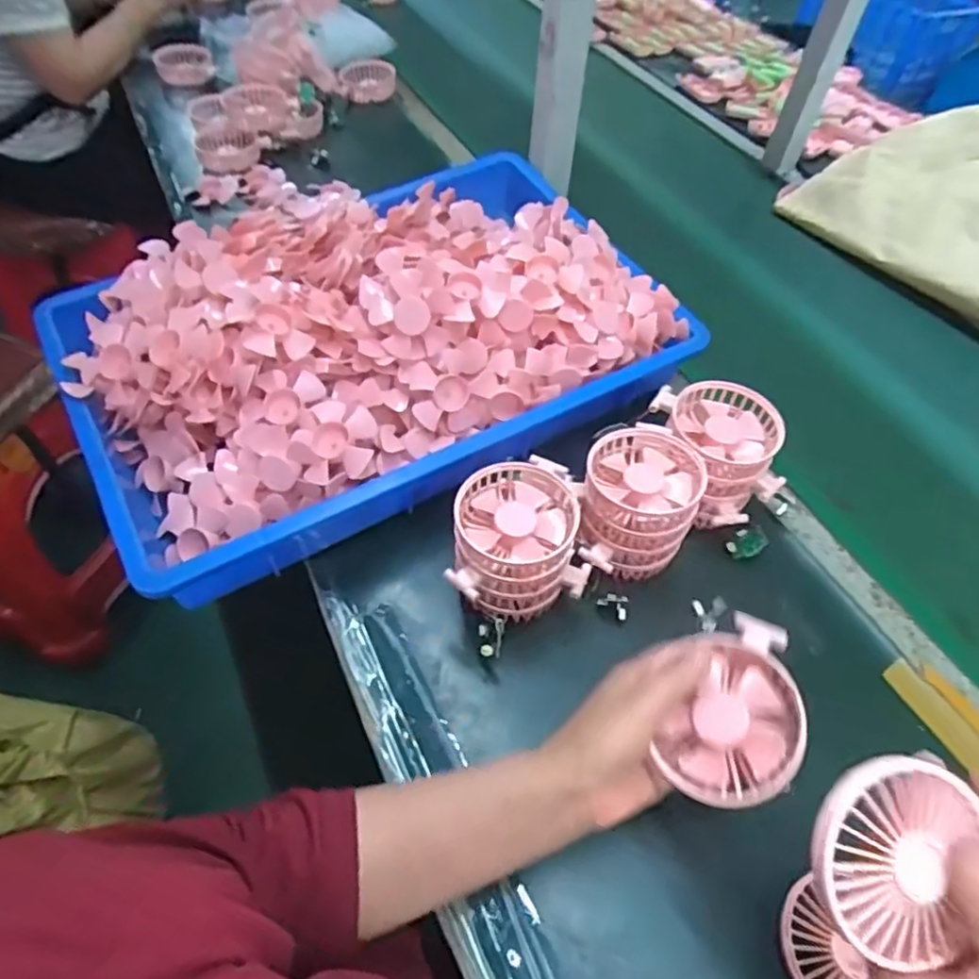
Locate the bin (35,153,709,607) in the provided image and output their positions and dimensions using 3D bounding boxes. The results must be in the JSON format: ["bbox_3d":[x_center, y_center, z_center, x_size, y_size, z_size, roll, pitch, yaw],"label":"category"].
[{"bbox_3d":[-0.110,-0.158,0.640,0.547,0.134,0.360,-24,58,-21],"label":"bin"}]

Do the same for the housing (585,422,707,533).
[{"bbox_3d":[0.124,-0.013,0.519,0.087,0.028,0.090,2,52,-3],"label":"housing"}]

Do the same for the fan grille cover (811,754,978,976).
[{"bbox_3d":[0.184,0.165,0.294,0.075,0.010,0.083,21,78,-2],"label":"fan grille cover"}]

